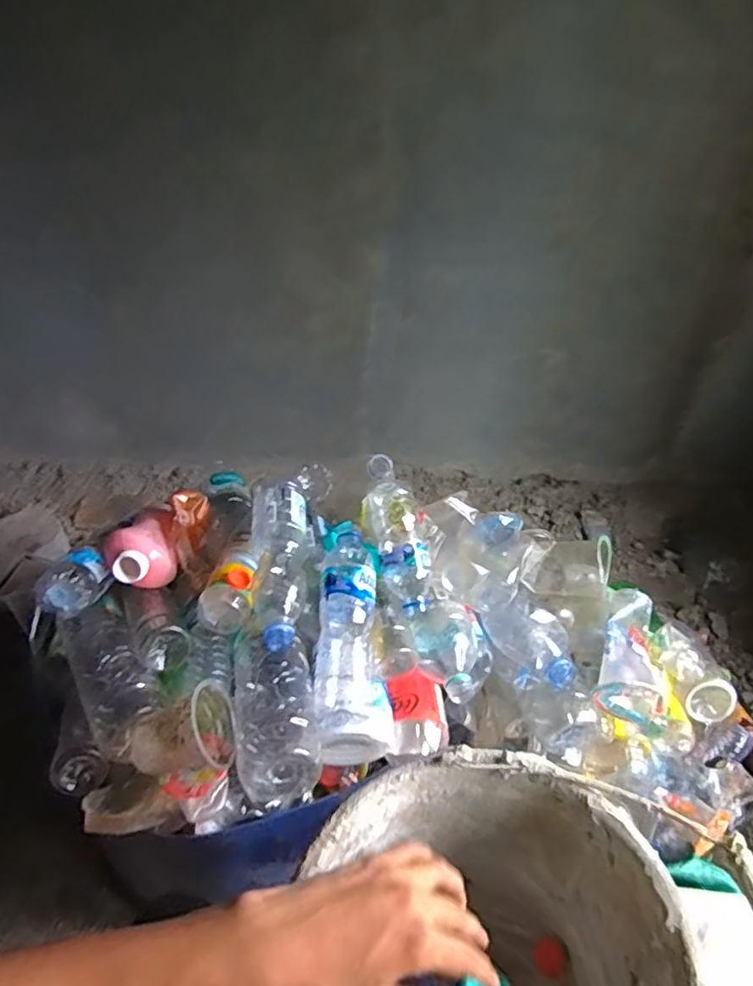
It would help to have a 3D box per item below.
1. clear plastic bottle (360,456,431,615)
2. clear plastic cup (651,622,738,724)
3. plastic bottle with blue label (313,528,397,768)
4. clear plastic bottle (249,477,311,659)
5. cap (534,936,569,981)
[{"bbox_3d":[0.023,0.040,0.766,0.074,0.059,0.216,-8,60,-14],"label":"clear plastic bottle"},{"bbox_3d":[0.483,0.271,0.919,0.076,0.061,0.167,-37,92,-40],"label":"clear plastic cup"},{"bbox_3d":[-0.027,0.171,0.690,0.087,0.076,0.266,-1,78,-6],"label":"plastic bottle with blue label"},{"bbox_3d":[-0.115,0.083,0.741,0.072,0.060,0.218,-2,60,-8],"label":"clear plastic bottle"},{"bbox_3d":[0.160,0.424,0.555,0.028,0.015,0.029,2,38,-2],"label":"cap"}]

